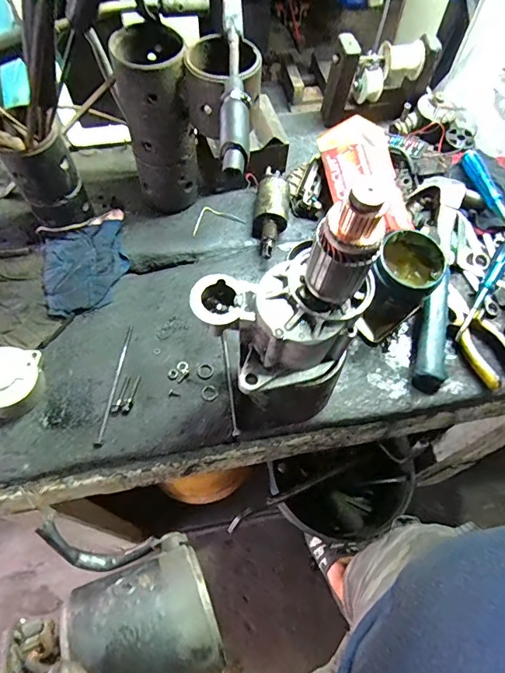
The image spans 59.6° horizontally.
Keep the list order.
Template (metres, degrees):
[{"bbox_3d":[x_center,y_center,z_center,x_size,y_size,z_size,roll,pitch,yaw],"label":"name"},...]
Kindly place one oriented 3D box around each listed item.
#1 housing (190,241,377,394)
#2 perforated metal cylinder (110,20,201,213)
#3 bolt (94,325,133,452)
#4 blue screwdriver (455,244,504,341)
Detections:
[{"bbox_3d":[0.031,-0.015,0.441,0.167,0.091,0.105,-12,64,-8],"label":"housing"},{"bbox_3d":[-0.126,-0.288,0.609,0.085,0.216,0.098,-11,64,-7],"label":"perforated metal cylinder"},{"bbox_3d":[-0.181,0.061,0.574,0.011,0.008,0.167,7,63,2],"label":"bolt"},{"bbox_3d":[0.334,-0.072,0.624,0.020,0.030,0.197,34,67,15],"label":"blue screwdriver"}]

